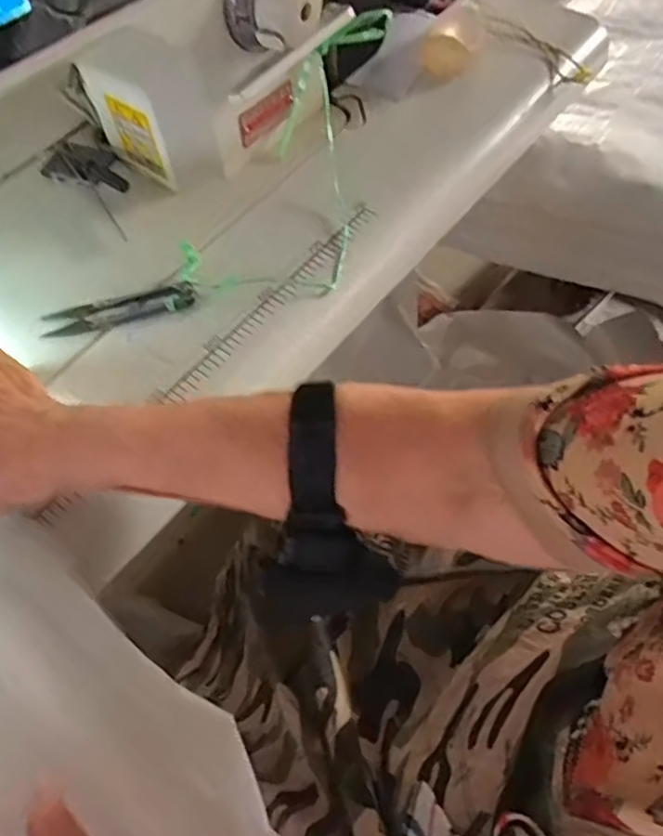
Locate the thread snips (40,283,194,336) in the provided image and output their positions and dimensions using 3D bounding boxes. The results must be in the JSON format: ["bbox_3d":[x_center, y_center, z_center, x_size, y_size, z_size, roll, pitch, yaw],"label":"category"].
[{"bbox_3d":[-0.136,-0.070,0.431,0.097,0.008,0.024,-10,58,-1],"label":"thread snips"}]

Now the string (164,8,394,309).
[{"bbox_3d":[-0.020,-0.176,0.459,0.100,0.050,0.259,17,74,15],"label":"string"}]

